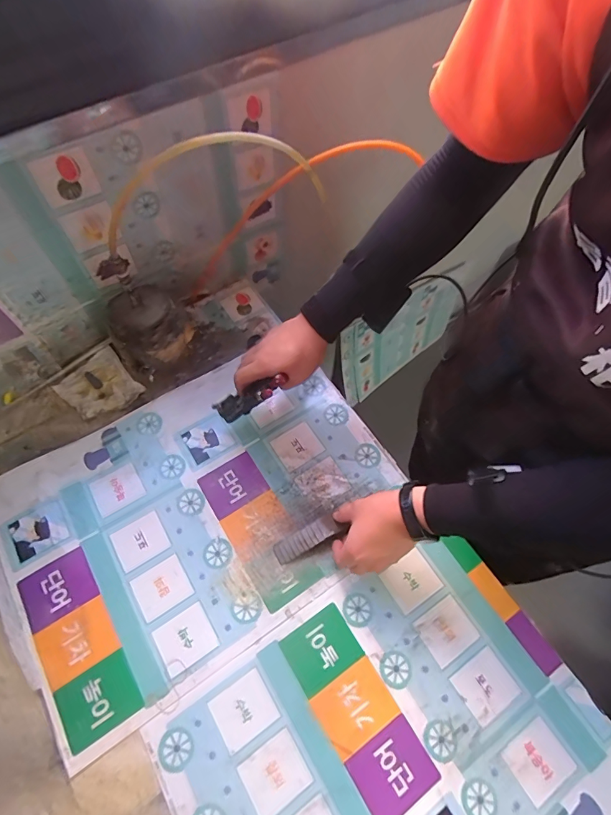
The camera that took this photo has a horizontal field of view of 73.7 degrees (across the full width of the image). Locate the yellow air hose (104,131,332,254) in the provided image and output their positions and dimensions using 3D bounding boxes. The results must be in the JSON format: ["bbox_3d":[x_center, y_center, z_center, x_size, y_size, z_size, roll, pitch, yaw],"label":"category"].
[{"bbox_3d":[-0.099,-0.268,0.489,0.300,0.127,0.027,-26,67,-12],"label":"yellow air hose"}]

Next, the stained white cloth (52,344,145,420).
[{"bbox_3d":[-0.331,-0.034,0.652,0.103,0.020,0.105,-39,71,-19],"label":"stained white cloth"}]

